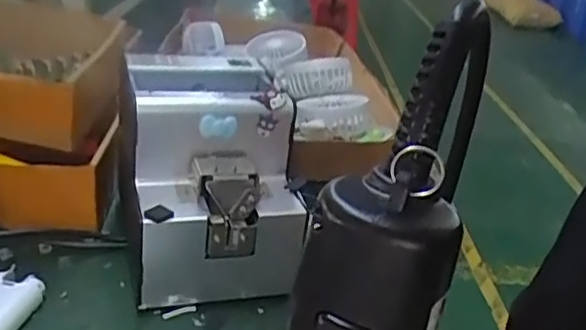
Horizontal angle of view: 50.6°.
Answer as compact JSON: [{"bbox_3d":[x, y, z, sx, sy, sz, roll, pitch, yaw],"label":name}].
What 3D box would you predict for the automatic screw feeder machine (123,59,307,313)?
[{"bbox_3d":[-0.071,0.011,0.519,0.126,0.151,0.155,-2,26,-20],"label":"automatic screw feeder machine"}]

